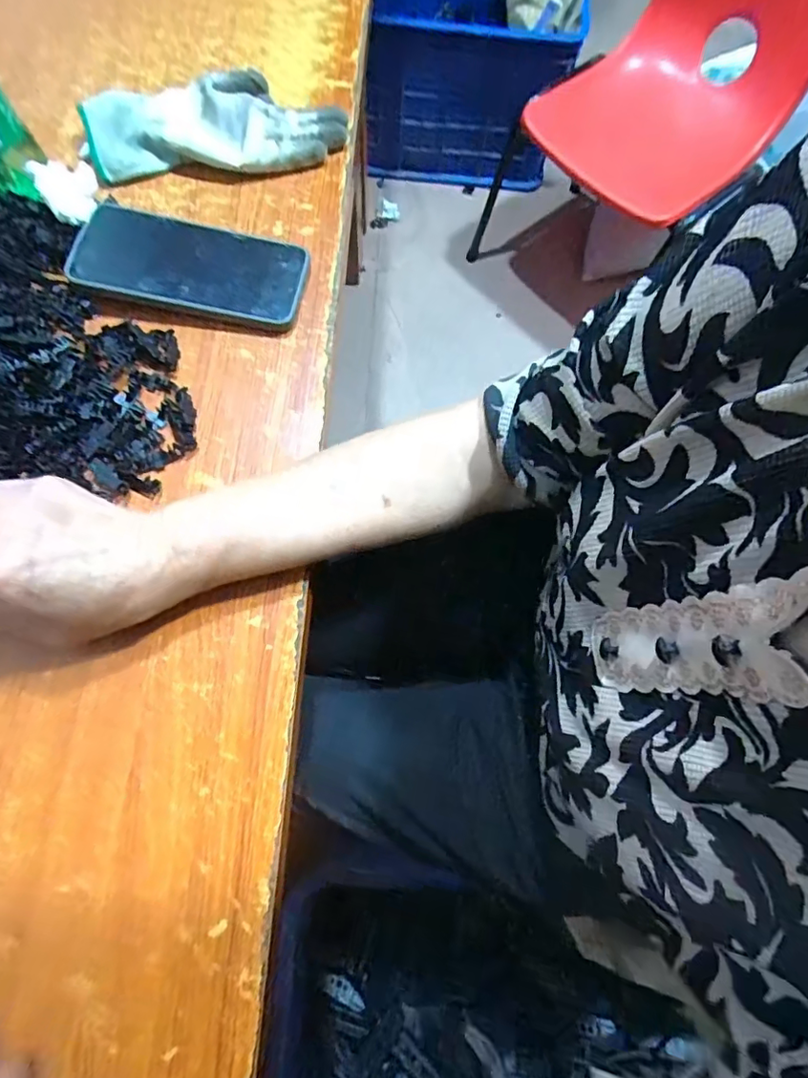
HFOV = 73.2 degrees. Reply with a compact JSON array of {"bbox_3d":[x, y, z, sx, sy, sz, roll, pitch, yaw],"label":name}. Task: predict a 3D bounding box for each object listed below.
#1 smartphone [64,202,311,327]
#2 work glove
[{"bbox_3d":[-0.156,-0.206,0.404,0.162,0.008,0.078,10,67,-5],"label":"smartphone"},{"bbox_3d":[-0.154,-0.353,0.454,0.202,0.032,0.102,-8,71,-3],"label":"work glove"}]

